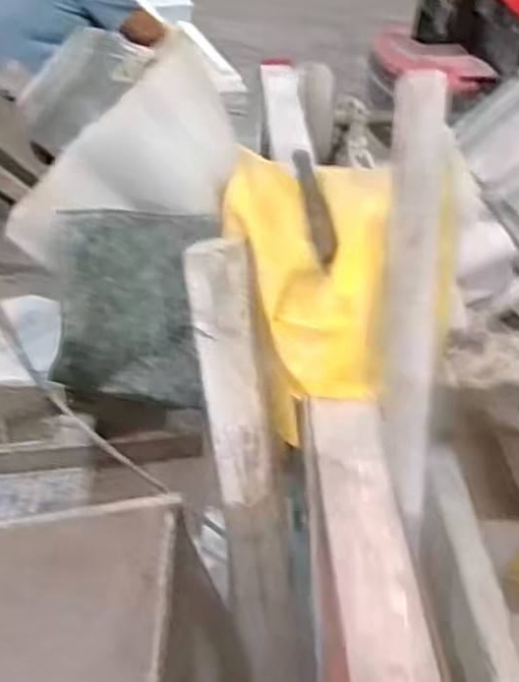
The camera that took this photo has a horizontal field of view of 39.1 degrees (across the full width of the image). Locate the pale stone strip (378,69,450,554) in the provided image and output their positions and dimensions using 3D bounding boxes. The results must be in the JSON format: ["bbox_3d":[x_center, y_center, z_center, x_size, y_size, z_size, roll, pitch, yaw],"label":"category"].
[{"bbox_3d":[0.190,-0.027,0.909,0.070,0.572,0.031,-2,13,-6],"label":"pale stone strip"}]

